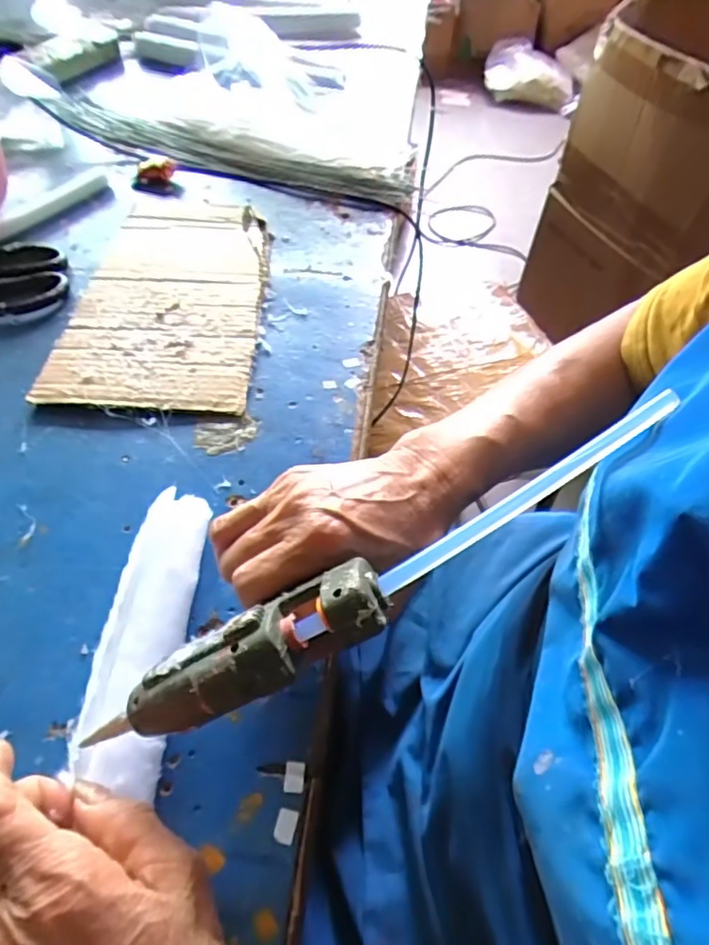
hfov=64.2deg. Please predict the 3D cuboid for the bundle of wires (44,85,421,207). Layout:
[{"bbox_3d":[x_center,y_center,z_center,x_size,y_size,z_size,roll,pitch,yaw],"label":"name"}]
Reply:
[{"bbox_3d":[-0.148,-0.362,0.628,0.436,0.030,0.068,19,53,13],"label":"bundle of wires"}]

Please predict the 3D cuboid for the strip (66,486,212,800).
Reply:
[{"bbox_3d":[-0.101,0.144,0.215,0.033,0.026,0.330,2,51,-1],"label":"strip"}]

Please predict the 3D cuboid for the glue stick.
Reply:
[{"bbox_3d":[0.066,0.008,0.214,0.132,0.007,0.010,-33,57,1],"label":"glue stick"}]

